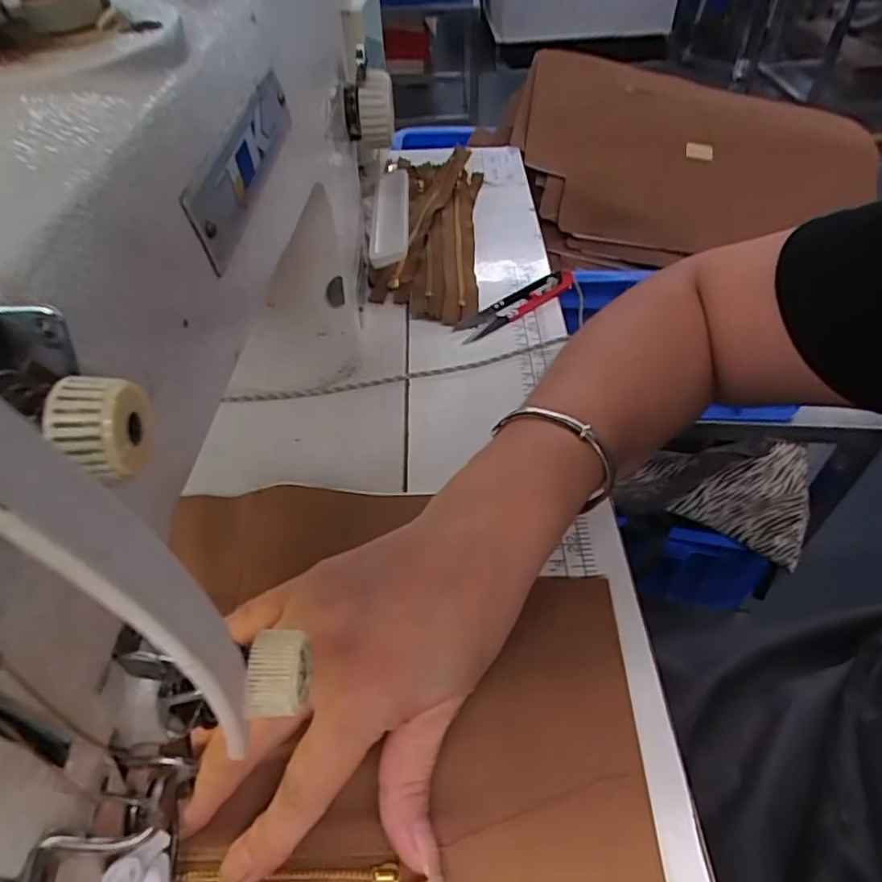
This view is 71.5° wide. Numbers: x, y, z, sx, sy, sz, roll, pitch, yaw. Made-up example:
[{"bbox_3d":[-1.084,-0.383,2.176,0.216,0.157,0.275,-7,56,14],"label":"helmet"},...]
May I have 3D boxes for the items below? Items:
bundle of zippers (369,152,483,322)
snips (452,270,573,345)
[{"bbox_3d":[-0.010,-0.181,0.515,0.080,0.030,0.235,2,48,3],"label":"bundle of zippers"},{"bbox_3d":[0.055,-0.102,0.452,0.102,0.009,0.023,-30,54,-23],"label":"snips"}]

